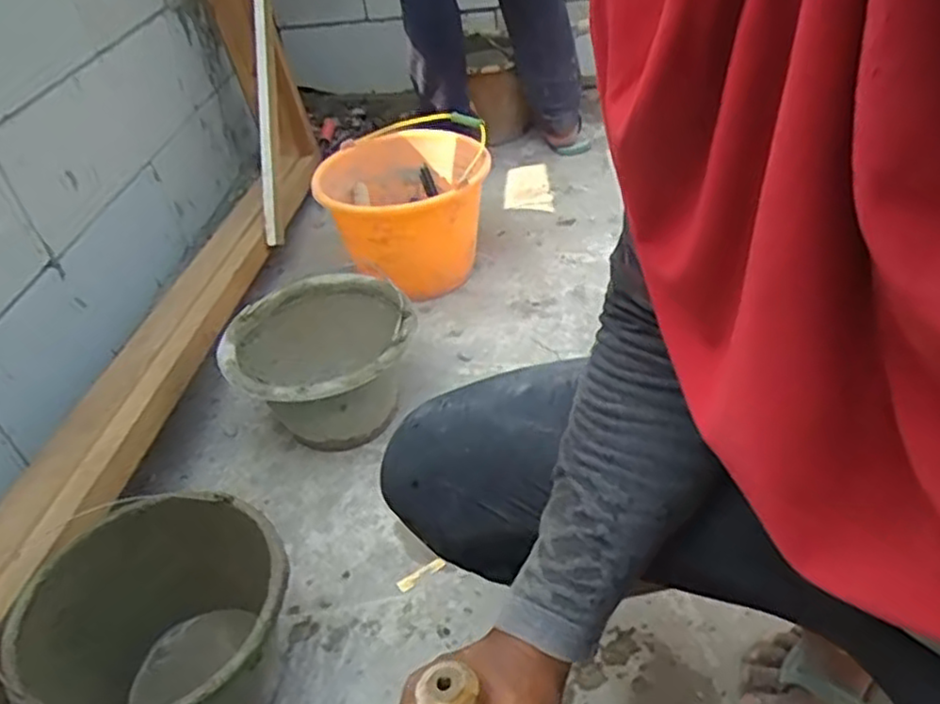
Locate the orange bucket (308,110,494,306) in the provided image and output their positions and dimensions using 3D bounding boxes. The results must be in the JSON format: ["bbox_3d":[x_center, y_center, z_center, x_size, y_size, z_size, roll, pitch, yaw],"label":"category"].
[{"bbox_3d":[-0.109,-0.249,1.307,0.280,0.233,0.296,-5,39,4],"label":"orange bucket"}]

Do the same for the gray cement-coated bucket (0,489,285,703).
[{"bbox_3d":[-0.293,0.292,0.731,0.241,0.183,0.251,-5,39,4],"label":"gray cement-coated bucket"}]

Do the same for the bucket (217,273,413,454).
[{"bbox_3d":[-0.194,0.040,1.027,0.245,0.178,0.245,-5,39,4],"label":"bucket"}]

